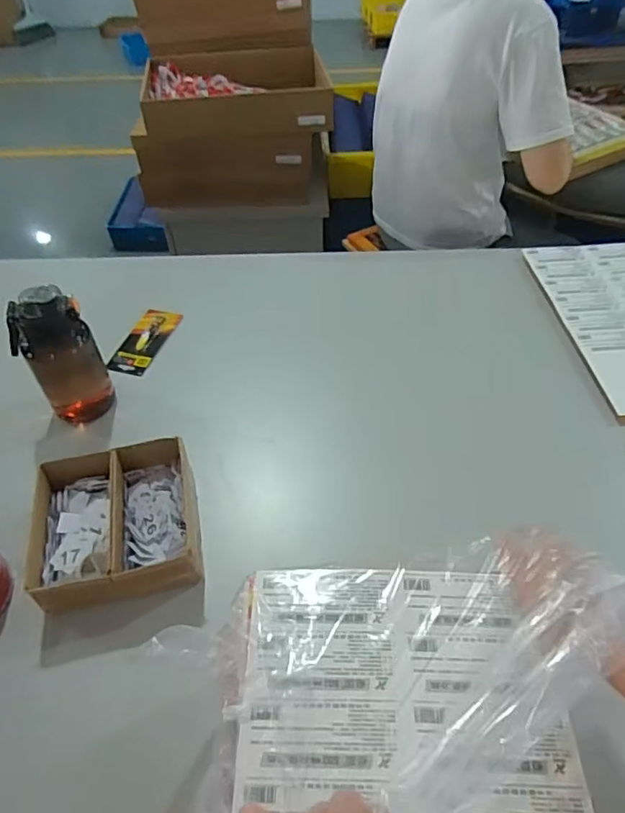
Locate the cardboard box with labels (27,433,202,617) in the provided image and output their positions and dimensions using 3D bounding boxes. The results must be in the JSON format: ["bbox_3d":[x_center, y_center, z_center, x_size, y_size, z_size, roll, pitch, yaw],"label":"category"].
[{"bbox_3d":[-0.234,0.141,0.680,0.187,0.066,0.200,-9,48,-6],"label":"cardboard box with labels"}]

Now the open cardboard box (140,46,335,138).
[{"bbox_3d":[-0.201,-0.837,1.497,0.472,0.103,0.354,-6,48,-4],"label":"open cardboard box"}]

